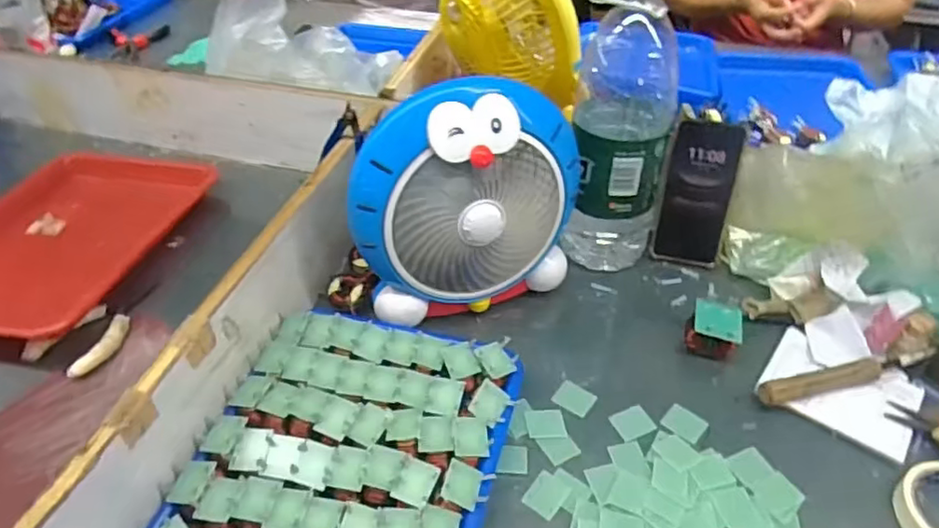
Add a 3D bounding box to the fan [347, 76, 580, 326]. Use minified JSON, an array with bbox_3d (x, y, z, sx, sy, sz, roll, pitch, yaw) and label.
[{"bbox_3d":[0.001,-0.049,0.631,0.231,0.244,0.073,-14,43,-15],"label":"fan"}]

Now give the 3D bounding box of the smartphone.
[{"bbox_3d":[0.264,-0.079,0.734,0.076,0.166,0.011,11,21,12],"label":"smartphone"}]

